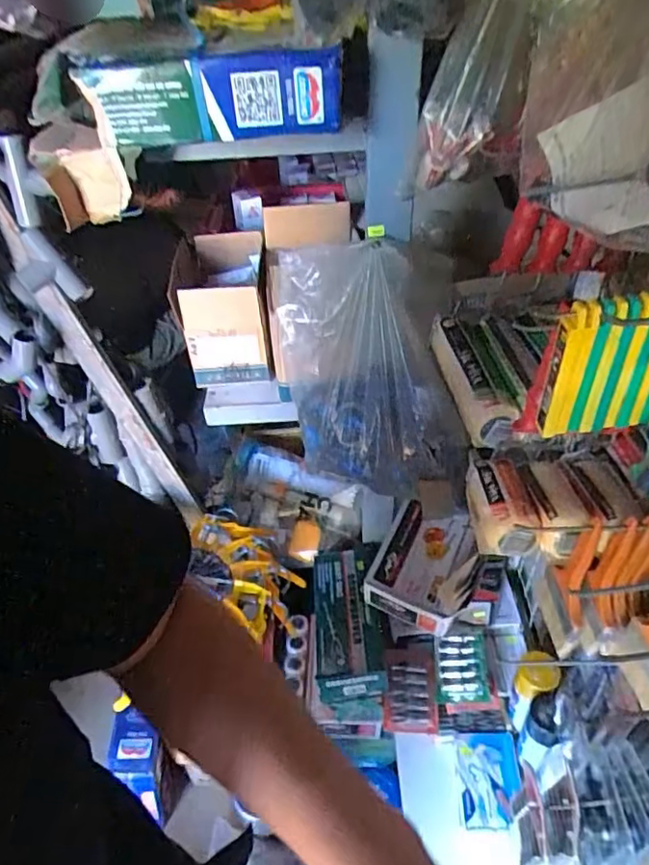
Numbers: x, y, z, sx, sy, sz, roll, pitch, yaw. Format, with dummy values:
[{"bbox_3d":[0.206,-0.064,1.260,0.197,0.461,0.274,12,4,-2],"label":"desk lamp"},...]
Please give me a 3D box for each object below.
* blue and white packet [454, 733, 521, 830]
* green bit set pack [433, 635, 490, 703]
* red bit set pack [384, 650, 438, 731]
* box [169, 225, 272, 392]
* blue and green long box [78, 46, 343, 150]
[{"bbox_3d":[0.275,0.581,0.961,0.100,0.020,0.144,2,42,6],"label":"blue and white packet"},{"bbox_3d":[0.249,0.433,1.052,0.092,0.015,0.114,-11,61,17],"label":"green bit set pack"},{"bbox_3d":[0.158,0.463,1.051,0.092,0.031,0.159,1,42,5],"label":"red bit set pack"},{"bbox_3d":[-0.184,-0.240,1.069,0.143,0.172,0.266,-4,42,-1],"label":"box"},{"bbox_3d":[-0.116,-0.358,0.617,0.263,0.080,0.043,-2,42,1],"label":"blue and green long box"}]

